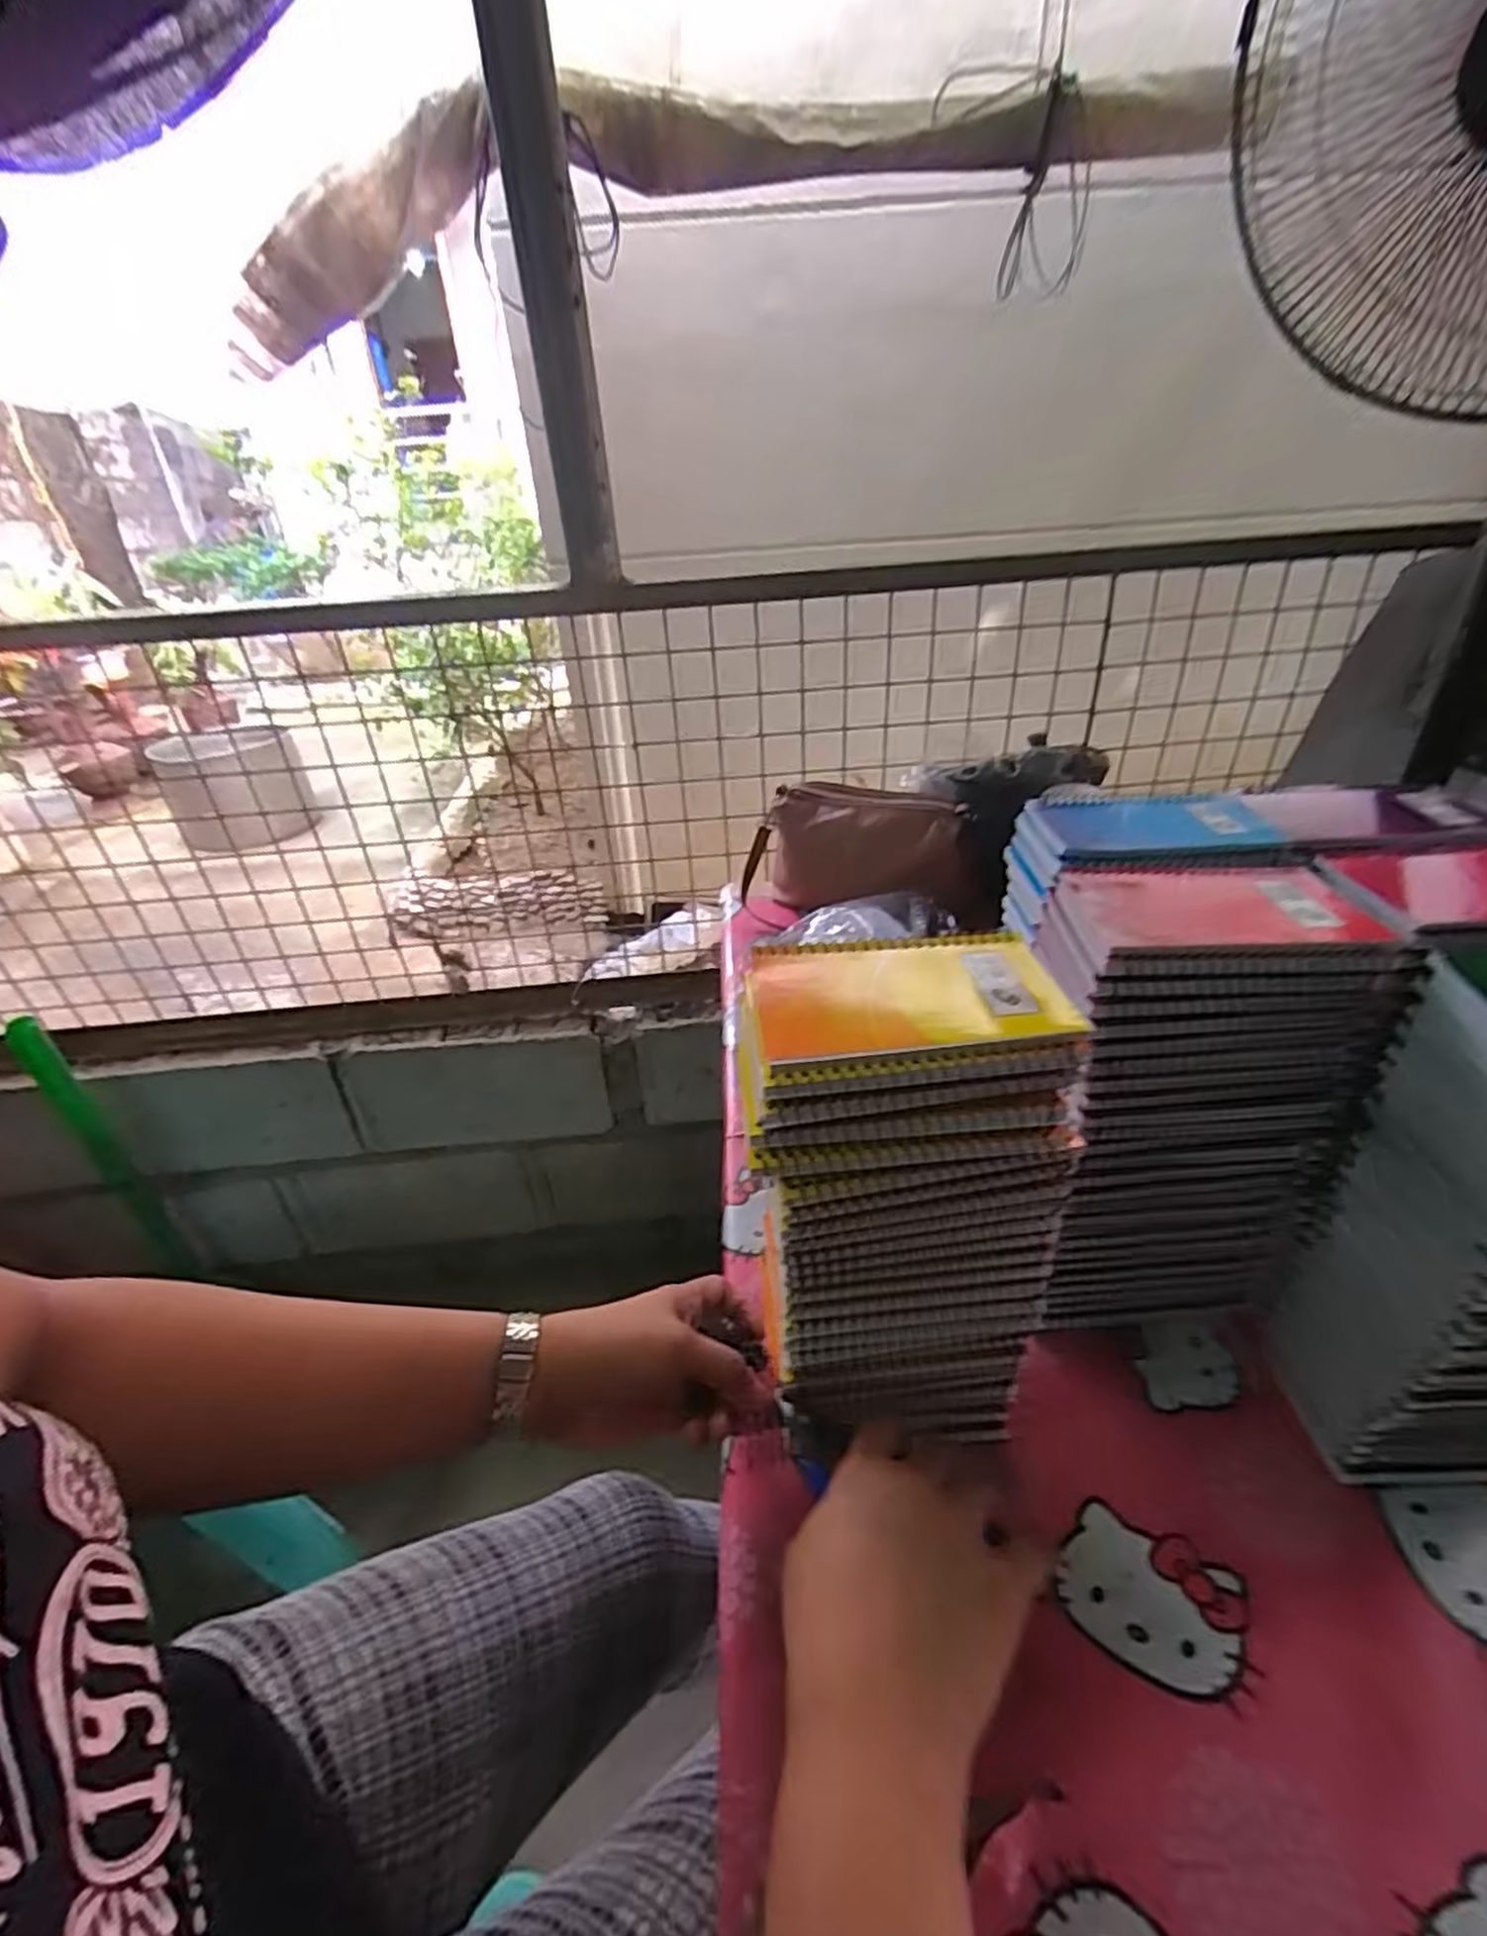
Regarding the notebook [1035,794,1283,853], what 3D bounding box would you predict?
[{"bbox_3d":[0.264,-0.095,0.490,0.129,0.011,0.076,1,32,9],"label":"notebook"}]

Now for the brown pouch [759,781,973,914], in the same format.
[{"bbox_3d":[0.153,-0.146,0.969,0.256,0.149,0.053,15,37,29],"label":"brown pouch"}]

